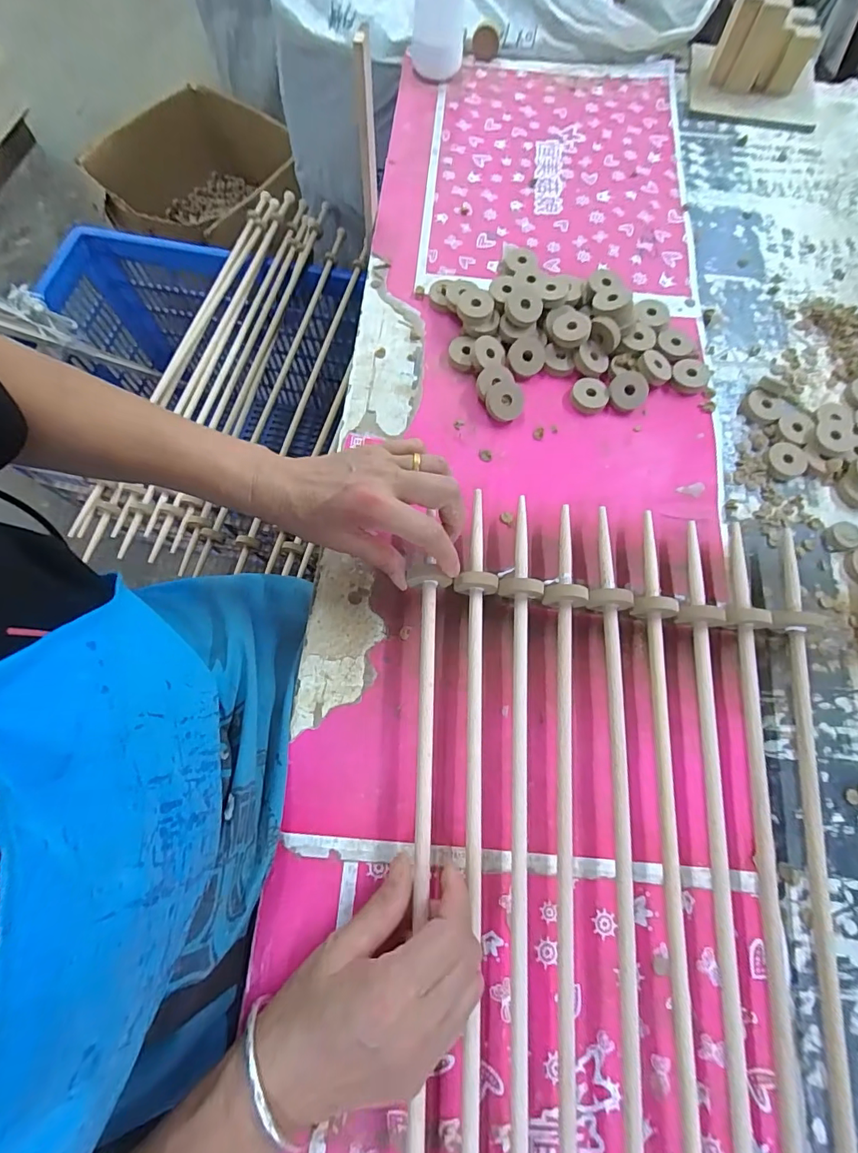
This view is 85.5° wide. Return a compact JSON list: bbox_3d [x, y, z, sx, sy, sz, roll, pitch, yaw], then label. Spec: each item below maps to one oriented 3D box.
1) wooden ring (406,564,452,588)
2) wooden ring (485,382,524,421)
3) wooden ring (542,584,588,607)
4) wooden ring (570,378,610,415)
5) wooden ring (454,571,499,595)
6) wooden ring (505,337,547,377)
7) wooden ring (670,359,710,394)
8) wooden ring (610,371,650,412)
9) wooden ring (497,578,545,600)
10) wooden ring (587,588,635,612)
[{"bbox_3d":[0.001,0.000,0.357,0.033,0.033,0.012,2,73,0],"label":"wooden ring"},{"bbox_3d":[0.070,-0.162,0.430,0.034,0.005,0.033,2,102,9],"label":"wooden ring"},{"bbox_3d":[0.106,0.017,0.368,0.033,0.039,0.012,0,73,-1],"label":"wooden ring"},{"bbox_3d":[0.153,-0.172,0.441,0.034,0.007,0.034,0,73,-1],"label":"wooden ring"},{"bbox_3d":[0.037,0.007,0.370,0.034,0.033,0.011,5,73,1],"label":"wooden ring"},{"bbox_3d":[0.093,-0.210,0.448,0.036,0.012,0.036,1,85,-6],"label":"wooden ring"},{"bbox_3d":[0.252,-0.194,0.449,0.033,0.009,0.040,35,75,9],"label":"wooden ring"},{"bbox_3d":[0.188,-0.175,0.439,0.035,0.007,0.036,0,93,5],"label":"wooden ring"},{"bbox_3d":[0.071,0.012,0.368,0.034,0.036,0.012,5,73,1],"label":"wooden ring"},{"bbox_3d":[0.140,0.020,0.368,0.032,0.039,0.012,3,73,0],"label":"wooden ring"}]

